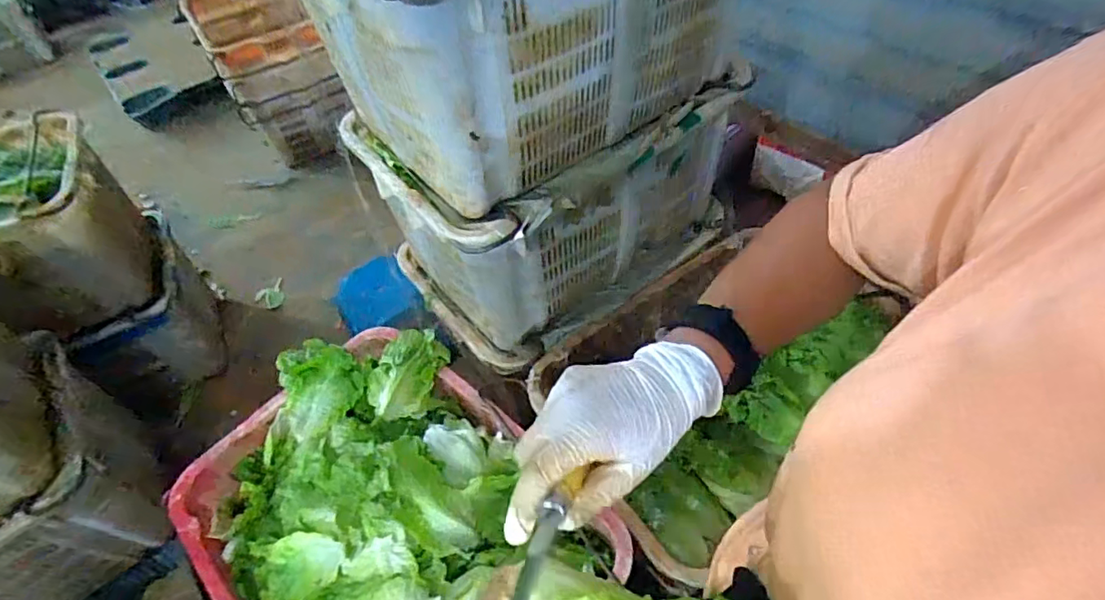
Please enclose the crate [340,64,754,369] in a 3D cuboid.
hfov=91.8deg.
[{"bbox_3d":[0.011,-0.230,1.078,0.630,0.360,0.443,-36,56,-21],"label":"crate"}]

